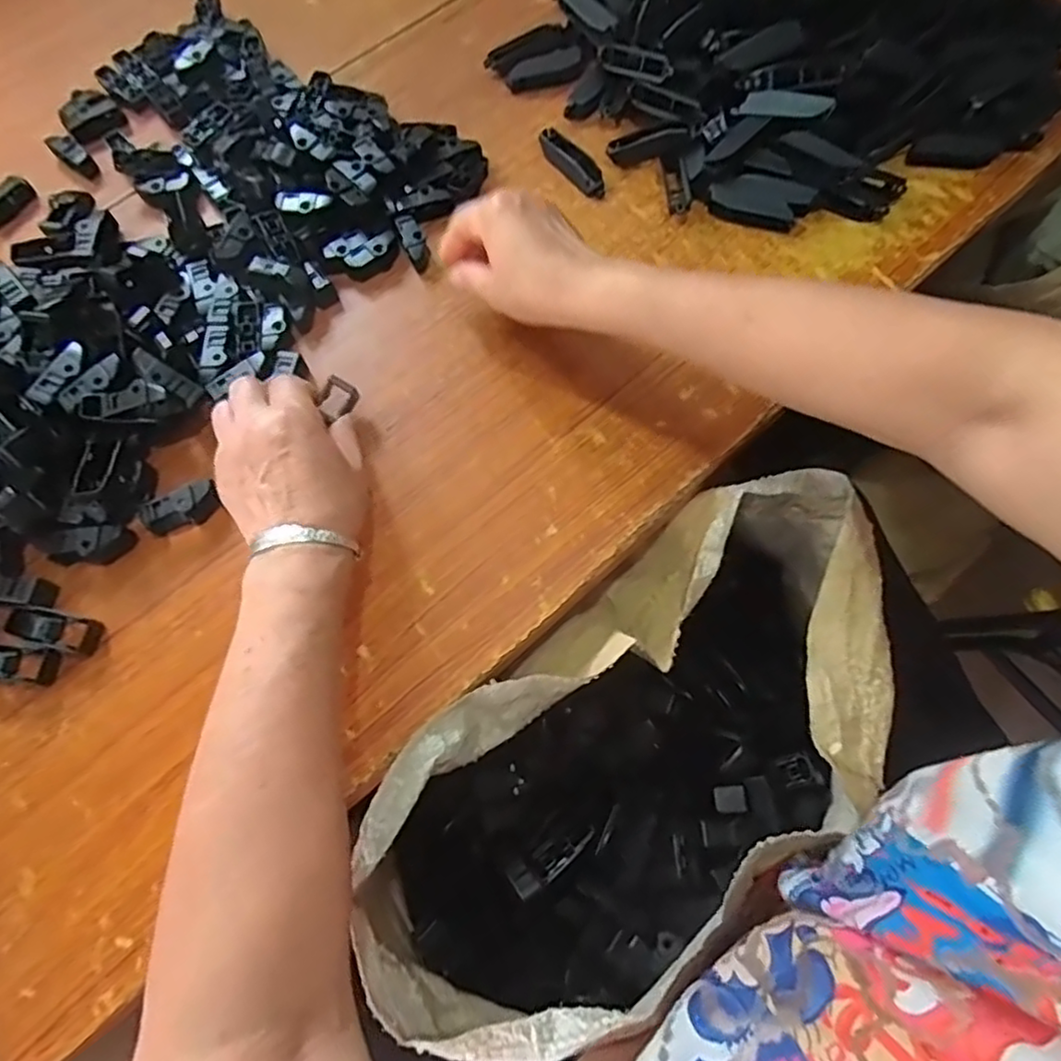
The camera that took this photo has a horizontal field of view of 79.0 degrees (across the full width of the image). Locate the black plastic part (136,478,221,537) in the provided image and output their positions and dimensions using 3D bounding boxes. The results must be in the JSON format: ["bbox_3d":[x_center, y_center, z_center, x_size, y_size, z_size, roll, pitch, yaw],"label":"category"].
[{"bbox_3d":[-0.237,-0.015,0.437,0.050,0.024,0.023,-23,72,-7],"label":"black plastic part"}]

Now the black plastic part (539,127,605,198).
[{"bbox_3d":[0.036,-0.307,0.538,0.021,0.015,0.073,-38,75,-12],"label":"black plastic part"}]

